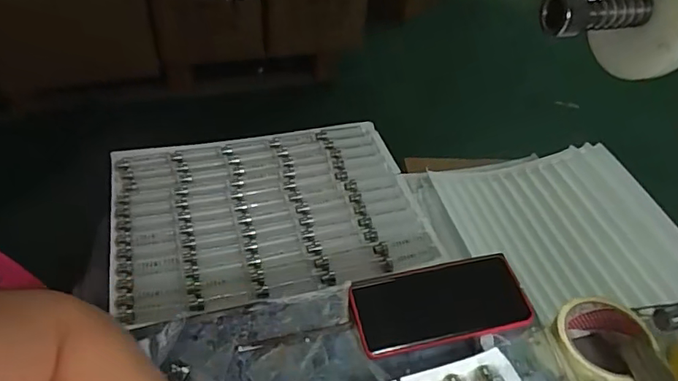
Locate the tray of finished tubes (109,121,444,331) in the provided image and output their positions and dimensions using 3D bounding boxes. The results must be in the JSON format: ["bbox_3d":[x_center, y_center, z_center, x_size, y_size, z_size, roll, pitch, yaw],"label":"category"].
[{"bbox_3d":[-0.109,0.021,0.782,0.450,0.023,0.336,-10,46,-13],"label":"tray of finished tubes"}]

